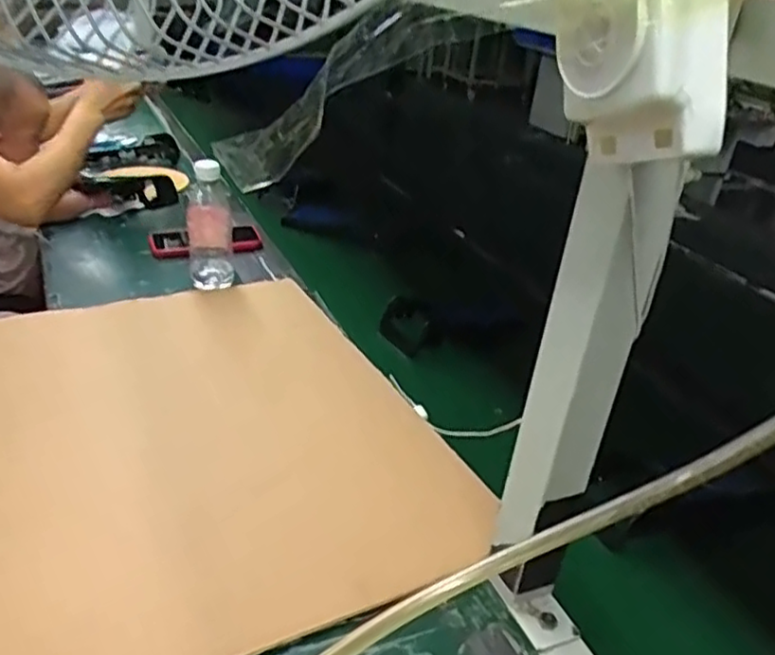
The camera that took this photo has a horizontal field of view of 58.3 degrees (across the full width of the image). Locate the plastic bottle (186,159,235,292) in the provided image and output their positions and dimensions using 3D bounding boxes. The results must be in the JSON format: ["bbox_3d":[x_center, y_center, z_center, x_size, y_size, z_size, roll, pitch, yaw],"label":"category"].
[{"bbox_3d":[-0.232,-0.135,0.911,0.060,0.169,0.054,-1,30,-16],"label":"plastic bottle"}]

